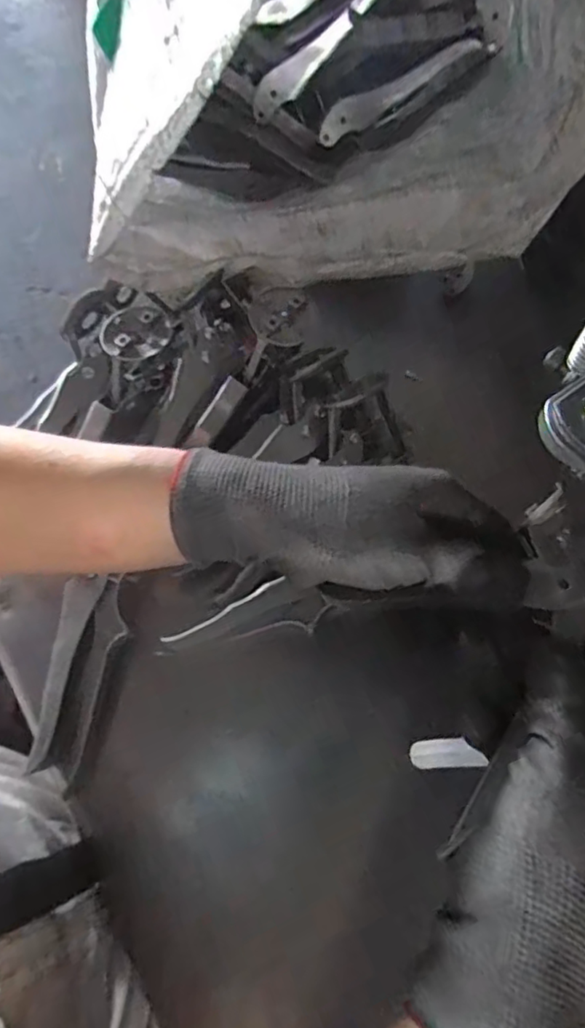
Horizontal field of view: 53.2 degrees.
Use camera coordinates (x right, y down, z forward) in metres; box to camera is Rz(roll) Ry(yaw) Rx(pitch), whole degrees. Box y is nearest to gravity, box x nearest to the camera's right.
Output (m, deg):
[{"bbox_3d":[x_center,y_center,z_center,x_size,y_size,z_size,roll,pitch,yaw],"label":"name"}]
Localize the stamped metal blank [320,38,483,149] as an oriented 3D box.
[{"bbox_3d":[0.080,-0.318,0.438,0.128,0.026,0.007,-27,67,5],"label":"stamped metal blank"}]

